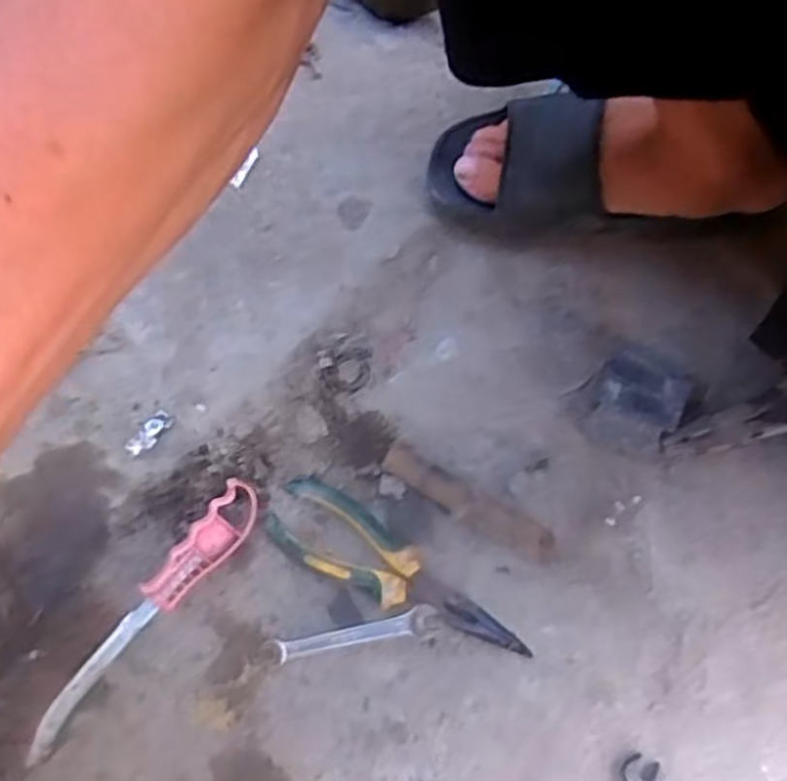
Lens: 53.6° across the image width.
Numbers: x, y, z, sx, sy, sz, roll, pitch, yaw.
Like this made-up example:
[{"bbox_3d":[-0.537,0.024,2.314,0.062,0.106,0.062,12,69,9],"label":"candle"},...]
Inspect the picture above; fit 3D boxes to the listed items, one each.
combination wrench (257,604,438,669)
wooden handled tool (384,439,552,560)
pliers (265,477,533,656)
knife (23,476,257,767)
[{"bbox_3d":[-0.032,0.163,0.515,0.121,0.004,0.018,-13,74,4],"label":"combination wrench"},{"bbox_3d":[0.052,0.078,0.543,0.128,0.023,0.024,32,72,9],"label":"wooden handled tool"},{"bbox_3d":[0.004,0.122,0.531,0.188,0.021,0.054,27,72,7],"label":"pliers"},{"bbox_3d":[-0.165,0.150,0.520,0.030,0.026,0.212,38,73,11],"label":"knife"}]

